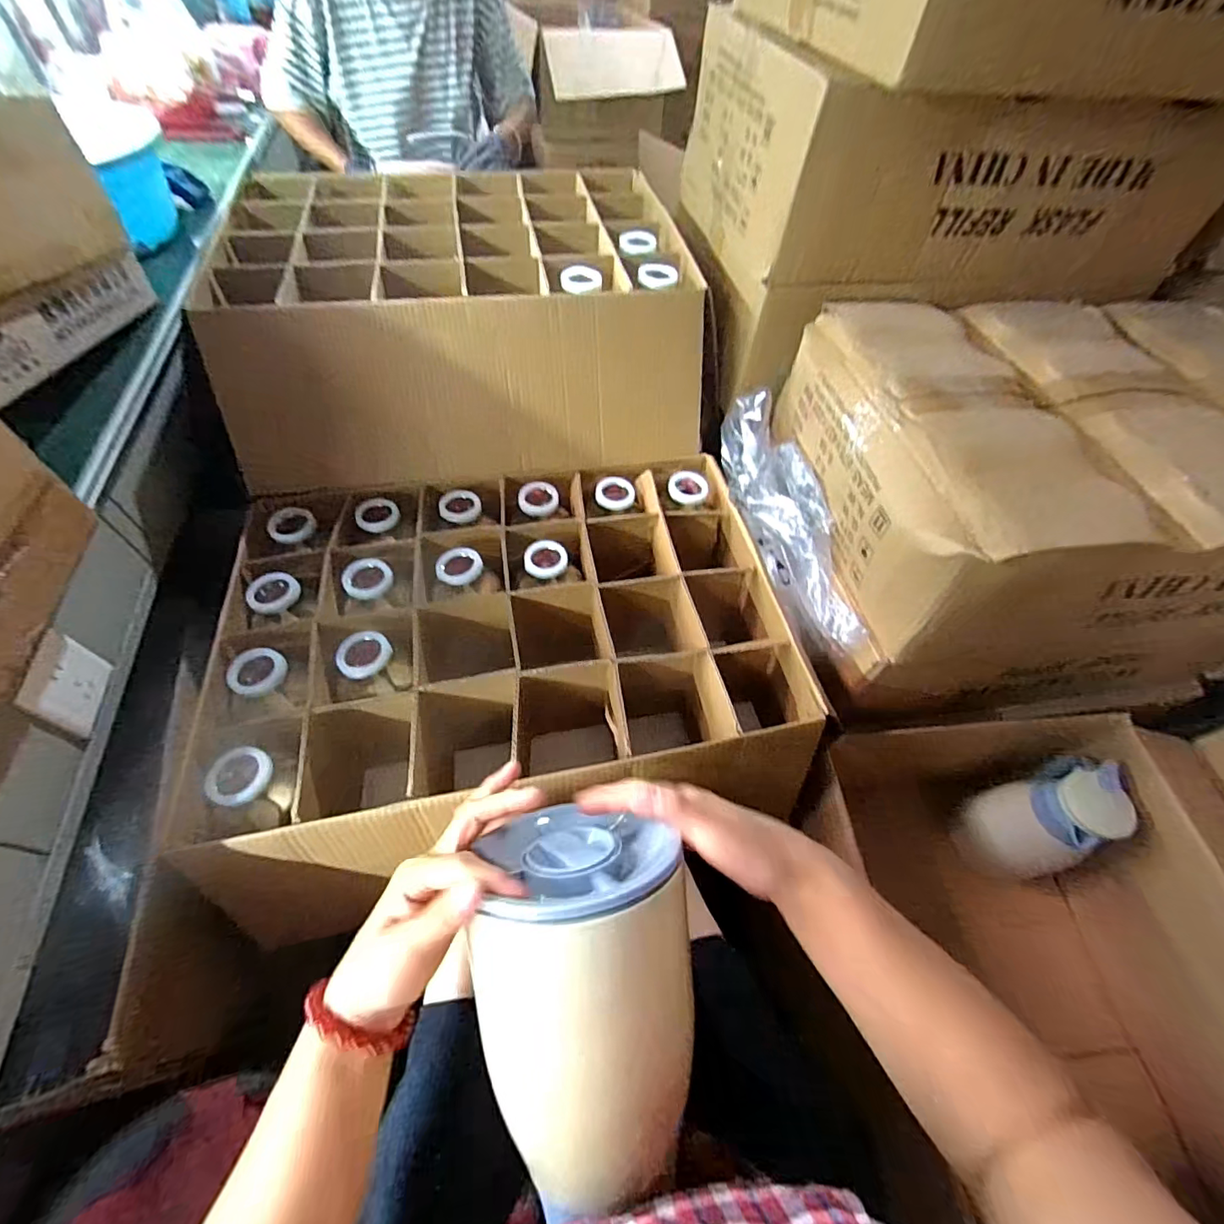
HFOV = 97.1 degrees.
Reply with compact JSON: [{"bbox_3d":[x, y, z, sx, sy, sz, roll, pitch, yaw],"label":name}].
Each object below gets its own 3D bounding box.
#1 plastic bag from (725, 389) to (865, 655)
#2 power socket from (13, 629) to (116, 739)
[{"bbox_3d":[0.231,-0.129,0.755,0.094,0.115,0.391,-14,77,-13],"label":"plastic bag"},{"bbox_3d":[-0.523,0.072,0.523,0.006,0.086,0.083,-9,56,-10],"label":"power socket"}]

